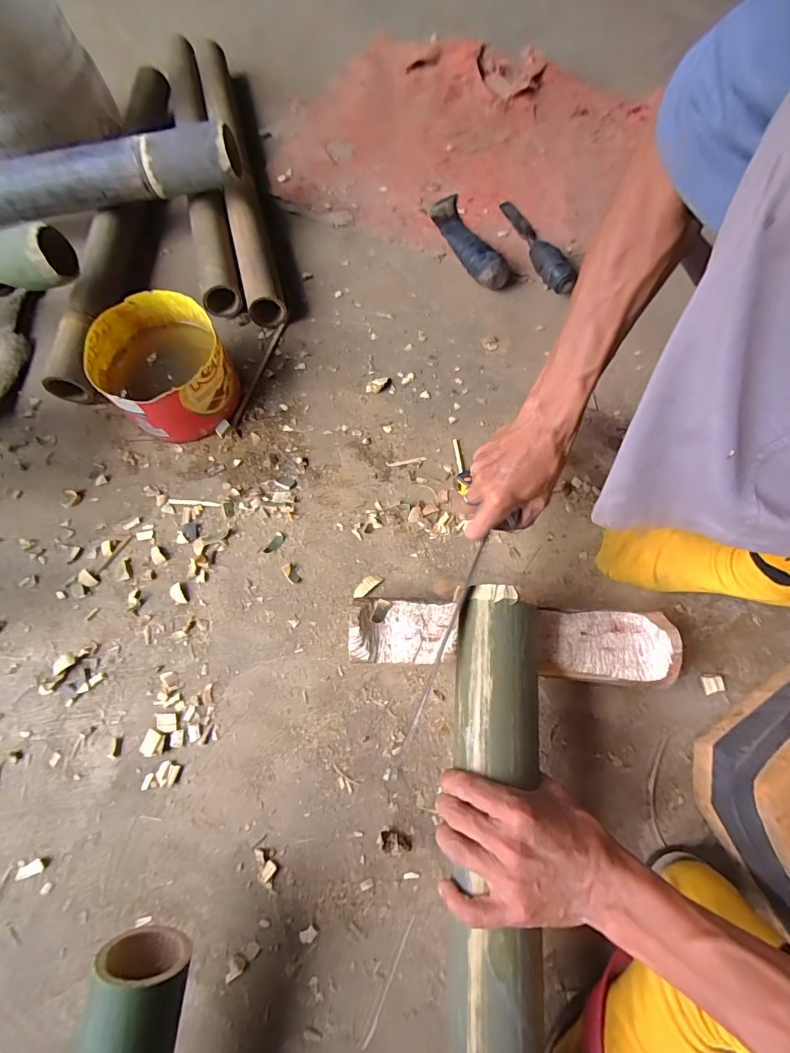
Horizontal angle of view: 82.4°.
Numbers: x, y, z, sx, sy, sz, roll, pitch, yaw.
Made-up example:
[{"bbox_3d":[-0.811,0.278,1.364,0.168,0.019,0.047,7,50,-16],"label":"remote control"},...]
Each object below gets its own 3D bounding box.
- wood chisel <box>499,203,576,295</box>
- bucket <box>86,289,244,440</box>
[{"bbox_3d":[0.202,-0.414,0.649,0.037,0.027,0.198,-16,70,-4],"label":"wood chisel"},{"bbox_3d":[-0.288,-0.195,0.575,0.154,0.095,0.155,-26,71,-8],"label":"bucket"}]

